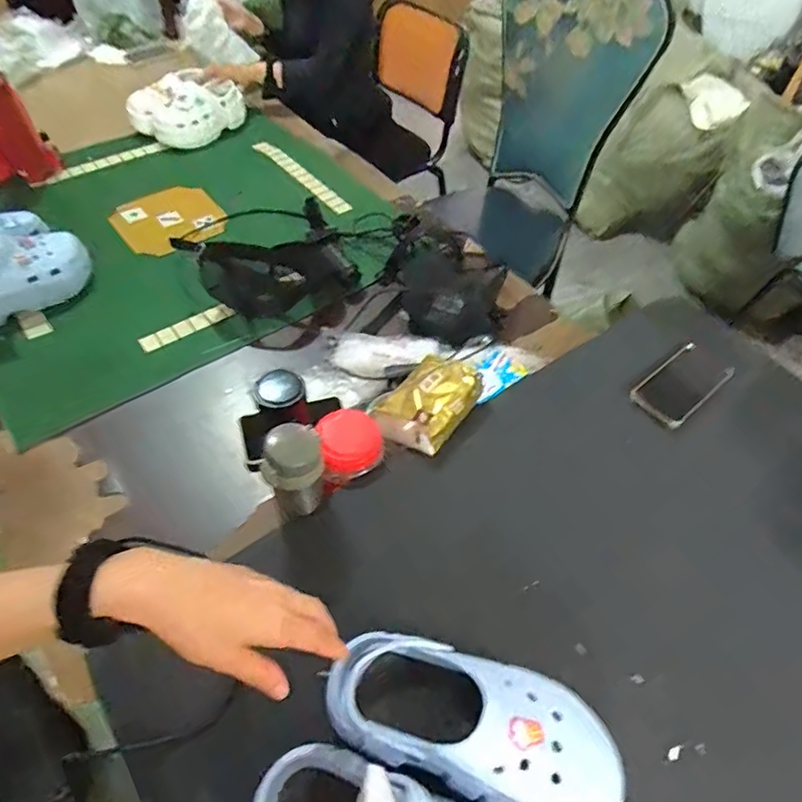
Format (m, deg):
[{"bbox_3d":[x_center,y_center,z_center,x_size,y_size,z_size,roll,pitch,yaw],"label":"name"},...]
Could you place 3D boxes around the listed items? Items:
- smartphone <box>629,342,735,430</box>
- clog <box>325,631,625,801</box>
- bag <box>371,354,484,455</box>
[{"bbox_3d":[0.409,-0.025,0.813,0.158,0.004,0.078,-35,72,-21],"label":"smartphone"},{"bbox_3d":[0.061,0.278,0.487,0.248,0.079,0.106,14,53,14],"label":"clog"},{"bbox_3d":[0.039,-0.002,0.768,0.101,0.055,0.136,32,58,23],"label":"bag"}]

